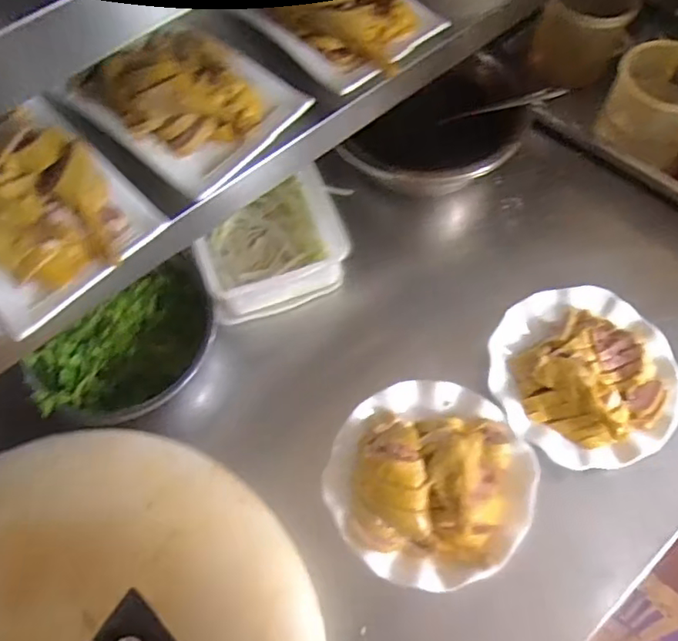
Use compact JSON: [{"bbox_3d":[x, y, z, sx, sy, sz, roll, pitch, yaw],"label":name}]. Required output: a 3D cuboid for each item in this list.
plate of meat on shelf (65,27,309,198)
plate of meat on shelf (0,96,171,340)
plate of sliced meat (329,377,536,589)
[{"bbox_3d":[-0.150,-0.228,0.547,0.200,0.055,0.156,37,70,19],"label":"plate of meat on shelf"},{"bbox_3d":[-0.275,-0.106,0.497,0.161,0.065,0.215,-42,69,-17],"label":"plate of meat on shelf"},{"bbox_3d":[0.094,0.160,0.587,0.204,0.048,0.203,-1,63,2],"label":"plate of sliced meat"}]

